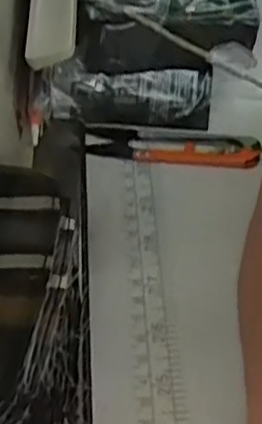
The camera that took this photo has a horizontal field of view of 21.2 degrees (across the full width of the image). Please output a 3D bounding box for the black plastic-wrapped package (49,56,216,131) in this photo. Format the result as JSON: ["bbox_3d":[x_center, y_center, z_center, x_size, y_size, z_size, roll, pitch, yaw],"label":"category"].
[{"bbox_3d":[0.000,-0.063,0.379,0.085,0.033,0.021,4,49,3],"label":"black plastic-wrapped package"}]

